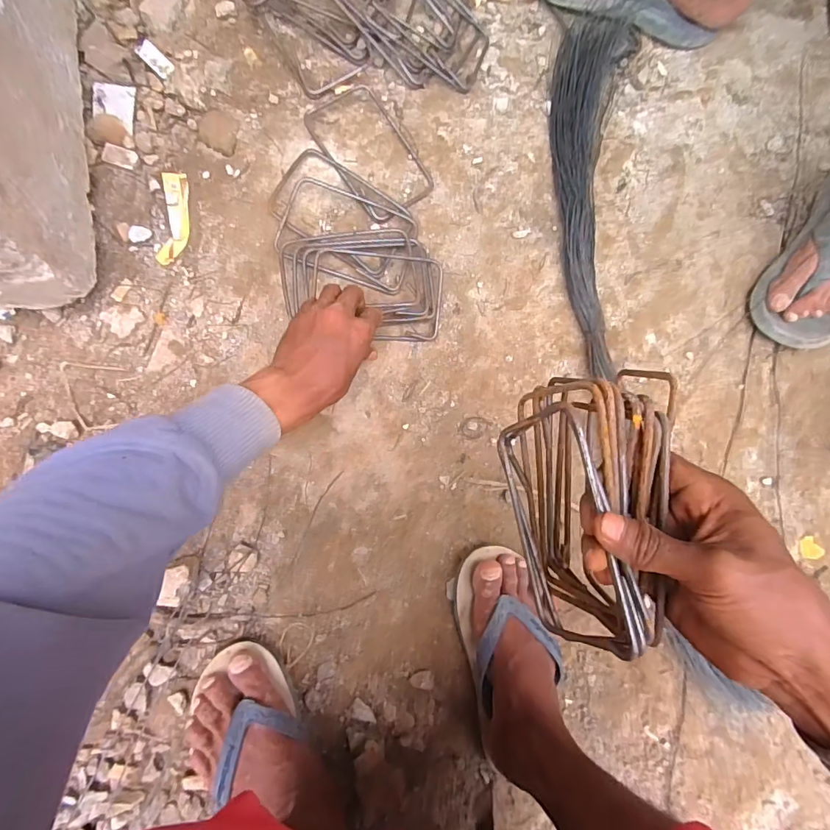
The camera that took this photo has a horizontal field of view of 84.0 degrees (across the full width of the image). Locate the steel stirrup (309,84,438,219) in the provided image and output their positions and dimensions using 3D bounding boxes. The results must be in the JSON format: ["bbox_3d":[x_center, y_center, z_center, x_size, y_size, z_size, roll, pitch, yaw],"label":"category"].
[{"bbox_3d":[-0.054,-0.311,0.541,0.093,0.012,0.161,-35,91,-9],"label":"steel stirrup"}]

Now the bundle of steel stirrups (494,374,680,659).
[{"bbox_3d":[0.108,0.065,0.307,0.067,0.115,0.170,0,86,-8],"label":"bundle of steel stirrups"}]

